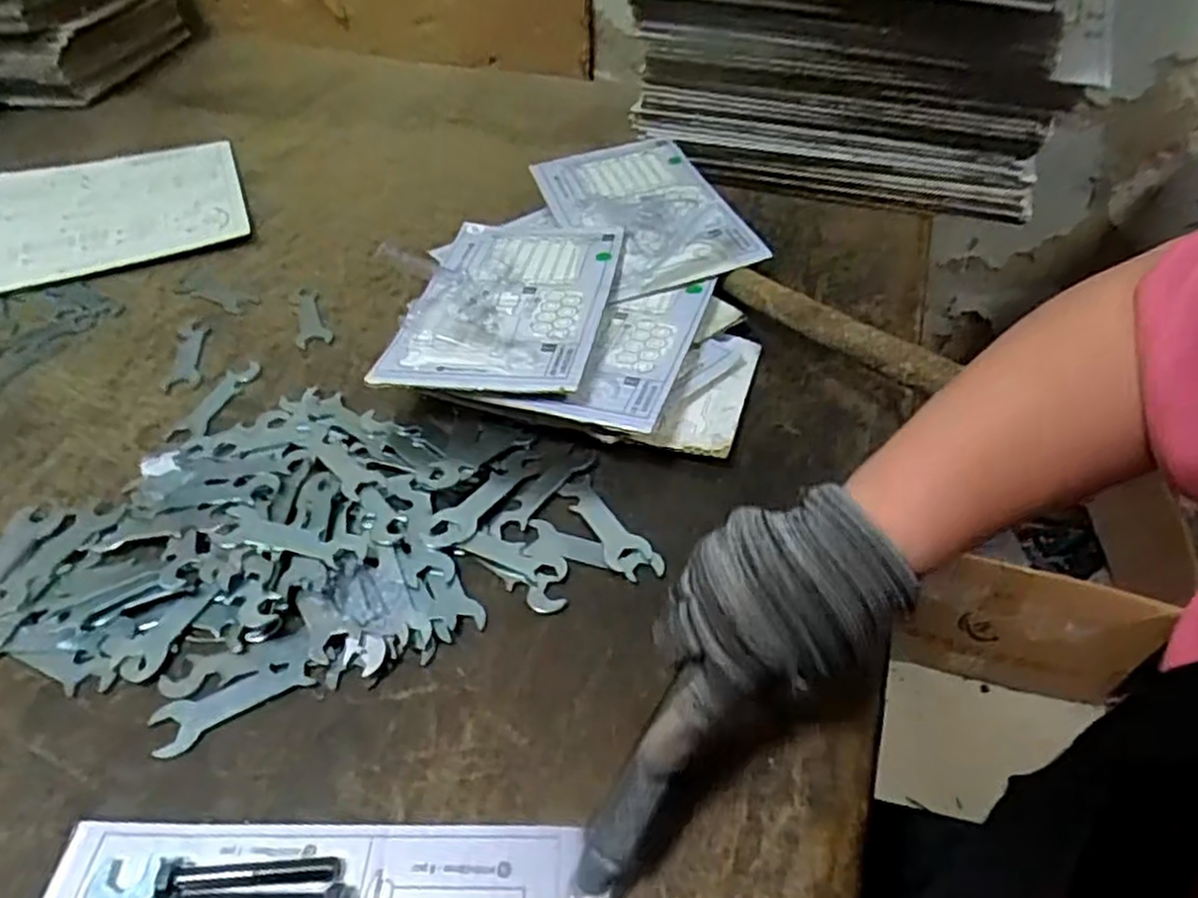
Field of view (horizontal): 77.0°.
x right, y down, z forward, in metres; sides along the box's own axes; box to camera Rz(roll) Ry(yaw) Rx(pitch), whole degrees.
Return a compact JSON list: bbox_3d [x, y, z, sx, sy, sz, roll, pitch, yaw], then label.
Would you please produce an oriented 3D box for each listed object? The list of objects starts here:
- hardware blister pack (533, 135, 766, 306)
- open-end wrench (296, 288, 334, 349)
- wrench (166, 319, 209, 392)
[{"bbox_3d":[0.041,-0.219,0.679,0.151,0.017,0.230,-14,45,-13],"label":"hardware blister pack"},{"bbox_3d":[-0.246,-0.112,0.642,0.028,0.004,0.086,-16,46,-14],"label":"open-end wrench"},{"bbox_3d":[-0.331,-0.079,0.610,0.024,0.004,0.087,-10,45,-9],"label":"wrench"}]

